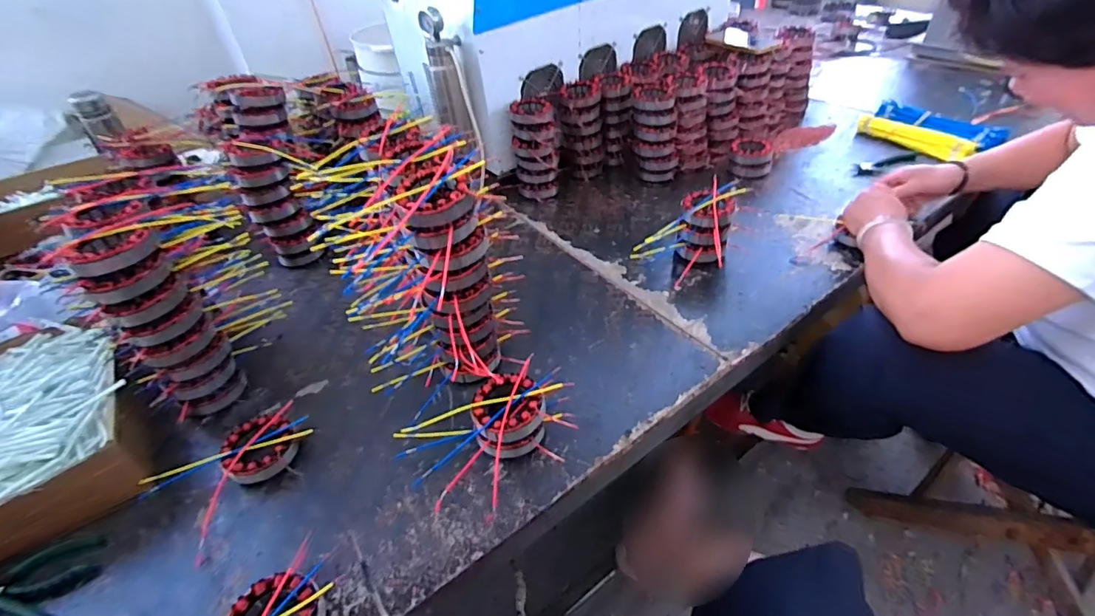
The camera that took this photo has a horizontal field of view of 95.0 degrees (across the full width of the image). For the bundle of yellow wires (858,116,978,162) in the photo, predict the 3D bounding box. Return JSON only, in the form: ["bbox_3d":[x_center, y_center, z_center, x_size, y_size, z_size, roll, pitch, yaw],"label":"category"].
[{"bbox_3d":[0.788,-0.367,1.086,0.043,0.043,0.233,-24,45,-20],"label":"bundle of yellow wires"}]

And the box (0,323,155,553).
[{"bbox_3d":[-0.680,0.151,0.647,0.248,0.087,0.330,-30,47,-24],"label":"box"}]

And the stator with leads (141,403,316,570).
[{"bbox_3d":[-0.388,0.197,0.630,0.141,0.038,0.181,25,50,29],"label":"stator with leads"}]

